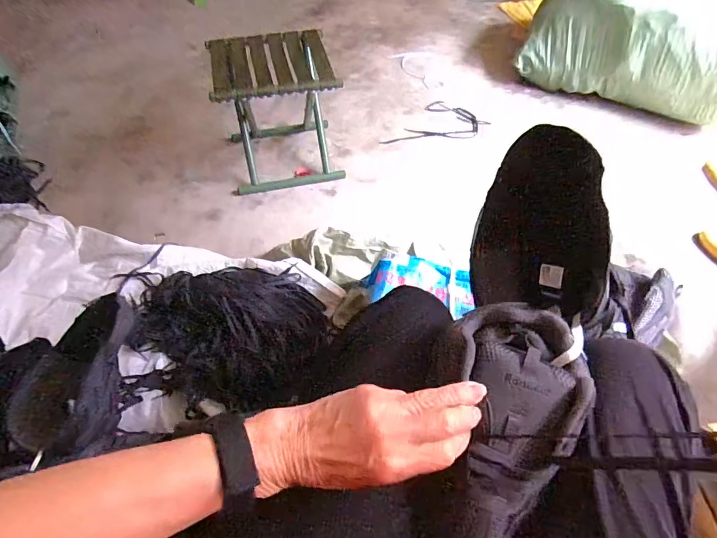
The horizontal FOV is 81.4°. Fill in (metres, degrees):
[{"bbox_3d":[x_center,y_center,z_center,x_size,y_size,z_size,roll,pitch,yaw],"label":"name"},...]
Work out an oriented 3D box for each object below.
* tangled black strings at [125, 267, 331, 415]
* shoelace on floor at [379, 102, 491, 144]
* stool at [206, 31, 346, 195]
[{"bbox_3d":[-0.278,0.115,0.828,0.418,0.096,0.297,16,55,10],"label":"tangled black strings"},{"bbox_3d":[0.254,-0.443,1.337,0.210,0.019,0.312,37,64,22],"label":"shoelace on floor"},{"bbox_3d":[-0.220,-0.417,1.119,0.303,0.288,0.291,-18,56,-14],"label":"stool"}]

